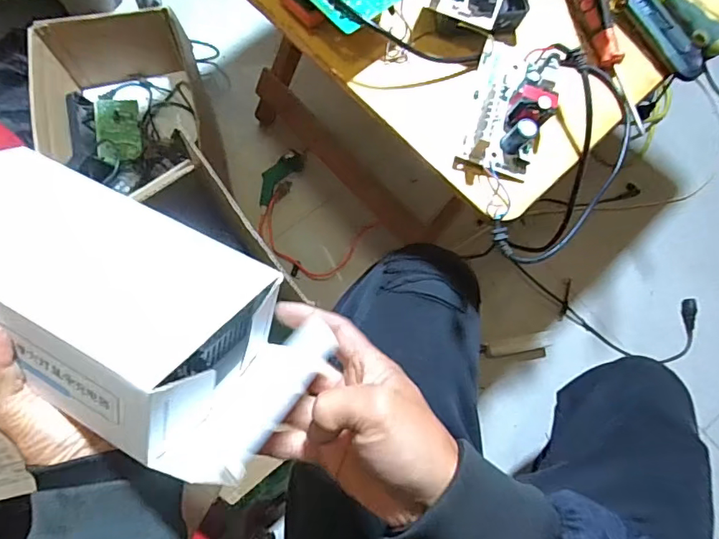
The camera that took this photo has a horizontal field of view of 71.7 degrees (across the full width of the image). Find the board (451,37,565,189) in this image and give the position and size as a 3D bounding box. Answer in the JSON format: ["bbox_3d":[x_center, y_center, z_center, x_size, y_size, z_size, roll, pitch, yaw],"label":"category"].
[{"bbox_3d":[0.131,-0.146,0.433,0.069,0.037,0.129,21,75,4],"label":"board"}]

